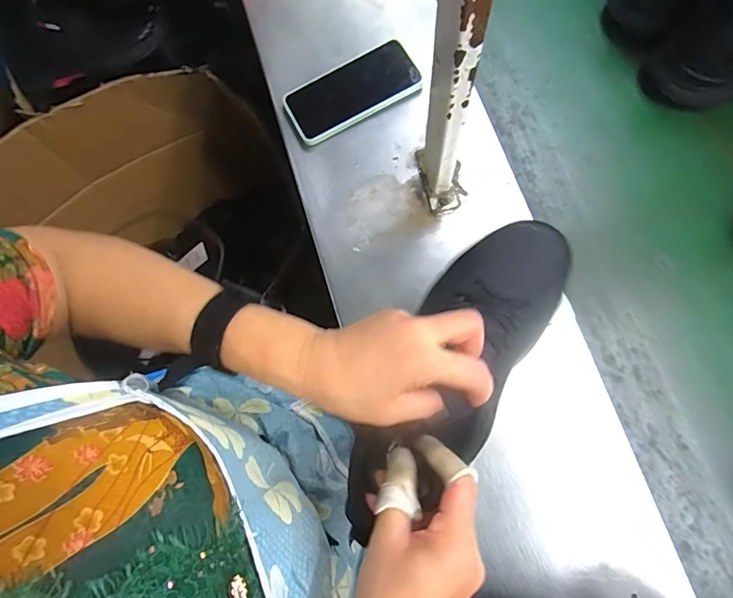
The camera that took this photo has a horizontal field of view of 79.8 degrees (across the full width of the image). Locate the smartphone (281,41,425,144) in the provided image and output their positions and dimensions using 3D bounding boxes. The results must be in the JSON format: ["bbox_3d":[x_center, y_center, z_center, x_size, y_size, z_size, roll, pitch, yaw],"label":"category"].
[{"bbox_3d":[-0.018,-0.253,0.531,0.158,0.019,0.080,-27,77,-5],"label":"smartphone"}]

